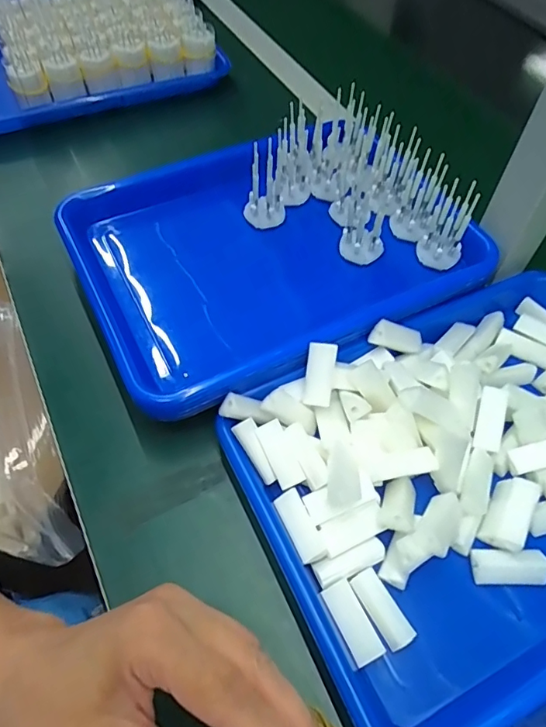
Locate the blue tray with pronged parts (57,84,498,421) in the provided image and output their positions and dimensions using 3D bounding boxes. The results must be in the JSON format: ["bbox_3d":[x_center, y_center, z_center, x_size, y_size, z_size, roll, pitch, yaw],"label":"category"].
[{"bbox_3d":[0.000,-0.113,0.427,0.317,0.071,0.241,-23,60,-16],"label":"blue tray with pronged parts"}]

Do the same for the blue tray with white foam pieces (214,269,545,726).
[{"bbox_3d":[0.153,0.064,0.346,0.331,0.045,0.241,-22,60,-15],"label":"blue tray with white foam pieces"}]

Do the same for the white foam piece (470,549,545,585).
[{"bbox_3d":[0.152,0.130,0.317,0.046,0.013,0.020,1,57,-1],"label":"white foam piece"}]

